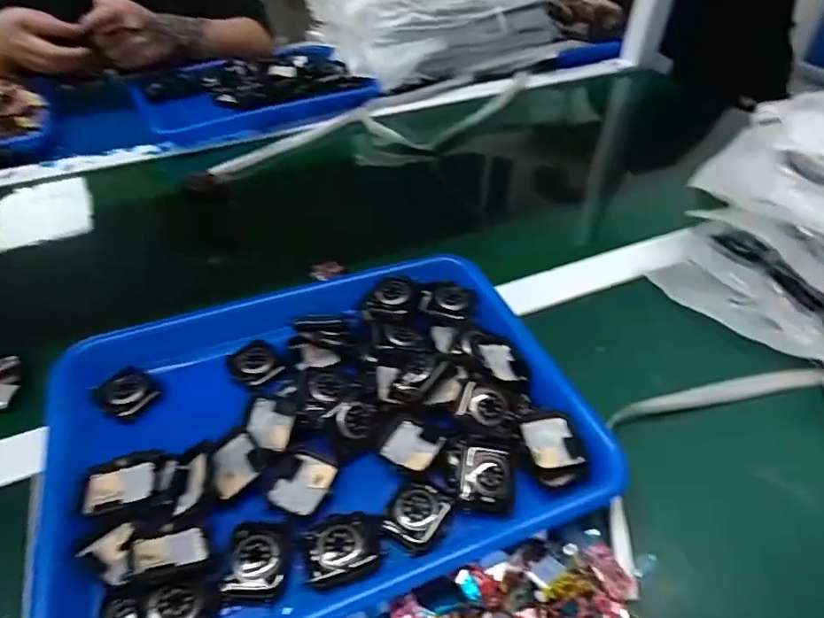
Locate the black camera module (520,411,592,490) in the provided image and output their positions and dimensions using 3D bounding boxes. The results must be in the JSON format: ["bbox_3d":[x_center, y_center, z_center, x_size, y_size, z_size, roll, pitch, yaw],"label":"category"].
[{"bbox_3d":[0.089,0.088,0.335,0.035,0.009,0.047,-9,45,-8],"label":"black camera module"}]

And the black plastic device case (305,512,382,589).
[{"bbox_3d":[-0.039,0.134,0.297,0.042,0.007,0.037,-6,44,-5],"label":"black plastic device case"}]

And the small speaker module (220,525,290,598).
[{"bbox_3d":[-0.087,0.138,0.293,0.032,0.007,0.037,-1,44,1],"label":"small speaker module"}]

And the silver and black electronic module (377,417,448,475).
[{"bbox_3d":[0.001,0.087,0.340,0.038,0.012,0.037,24,49,23],"label":"silver and black electronic module"}]

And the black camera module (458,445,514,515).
[{"bbox_3d":[0.046,0.102,0.322,0.032,0.009,0.039,6,44,7],"label":"black camera module"}]

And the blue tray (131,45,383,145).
[{"bbox_3d":[-0.242,-0.340,0.803,0.321,0.046,0.231,-23,48,-21],"label":"blue tray"}]

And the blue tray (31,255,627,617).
[{"bbox_3d":[-0.062,0.071,0.361,0.327,0.037,0.260,-17,46,-16],"label":"blue tray"}]

